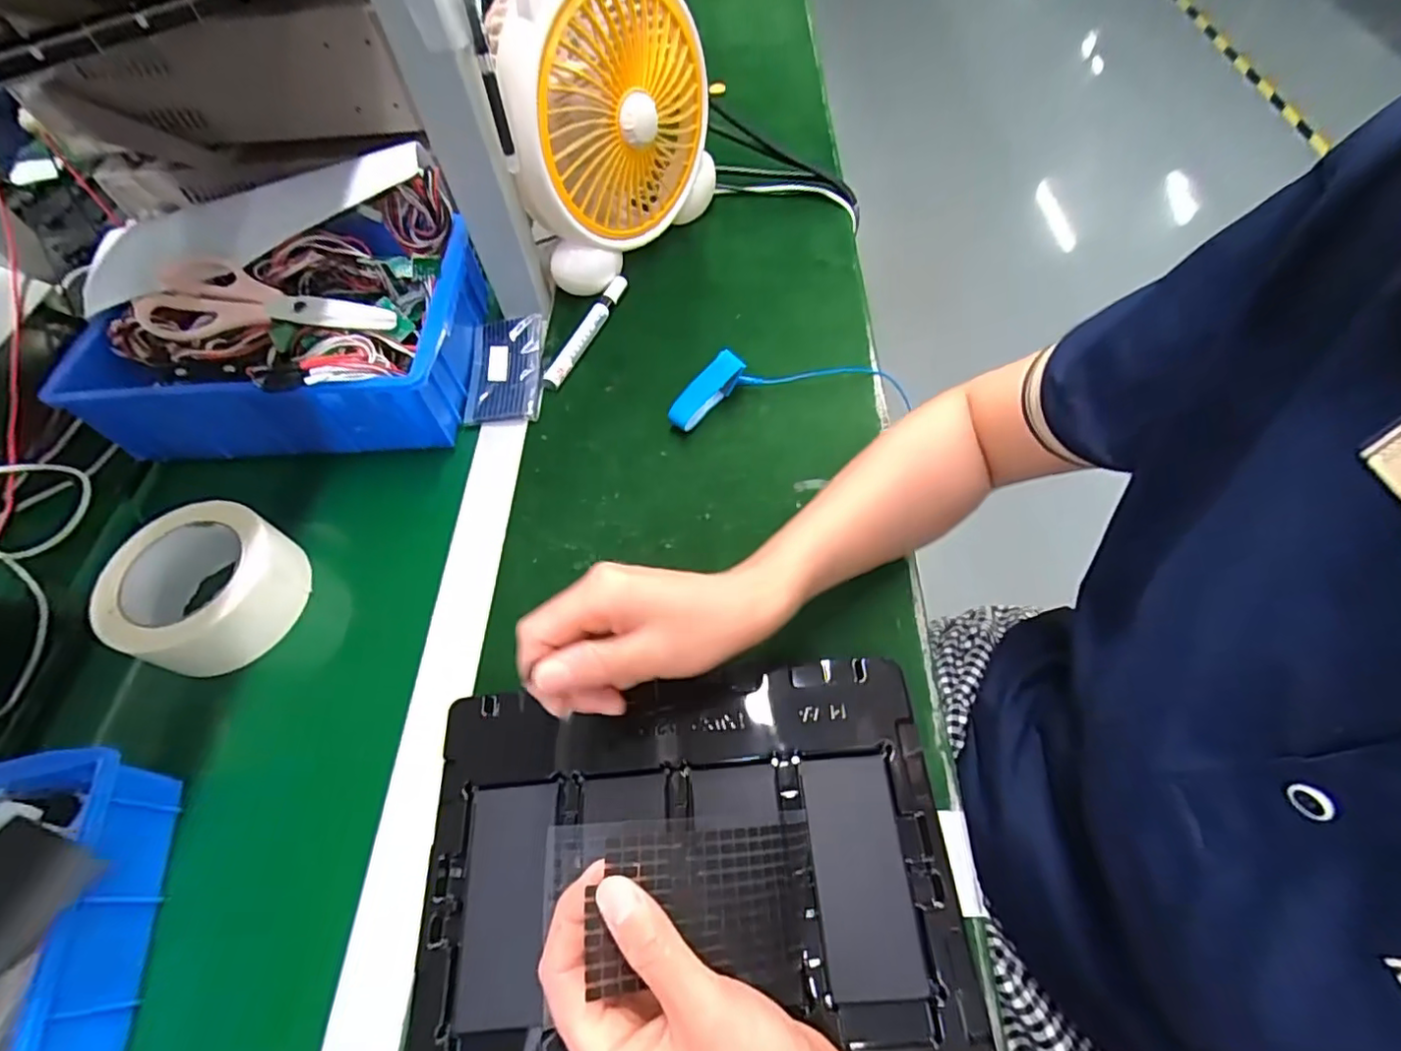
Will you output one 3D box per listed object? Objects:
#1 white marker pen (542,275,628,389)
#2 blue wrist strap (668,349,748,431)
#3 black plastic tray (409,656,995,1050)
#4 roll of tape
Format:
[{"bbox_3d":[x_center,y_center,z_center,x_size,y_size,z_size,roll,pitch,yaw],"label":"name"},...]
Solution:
[{"bbox_3d":[-0.105,-0.182,0.559,0.020,0.017,0.144,18,62,13],"label":"white marker pen"},{"bbox_3d":[0.007,-0.108,0.499,0.017,0.039,0.075,40,82,23],"label":"blue wrist strap"},{"bbox_3d":[-0.007,0.189,0.321,0.272,0.024,0.215,-7,59,-1],"label":"black plastic tray"},{"bbox_3d":[-0.347,0.042,0.427,0.110,0.059,0.113,-1,59,2],"label":"roll of tape"}]

